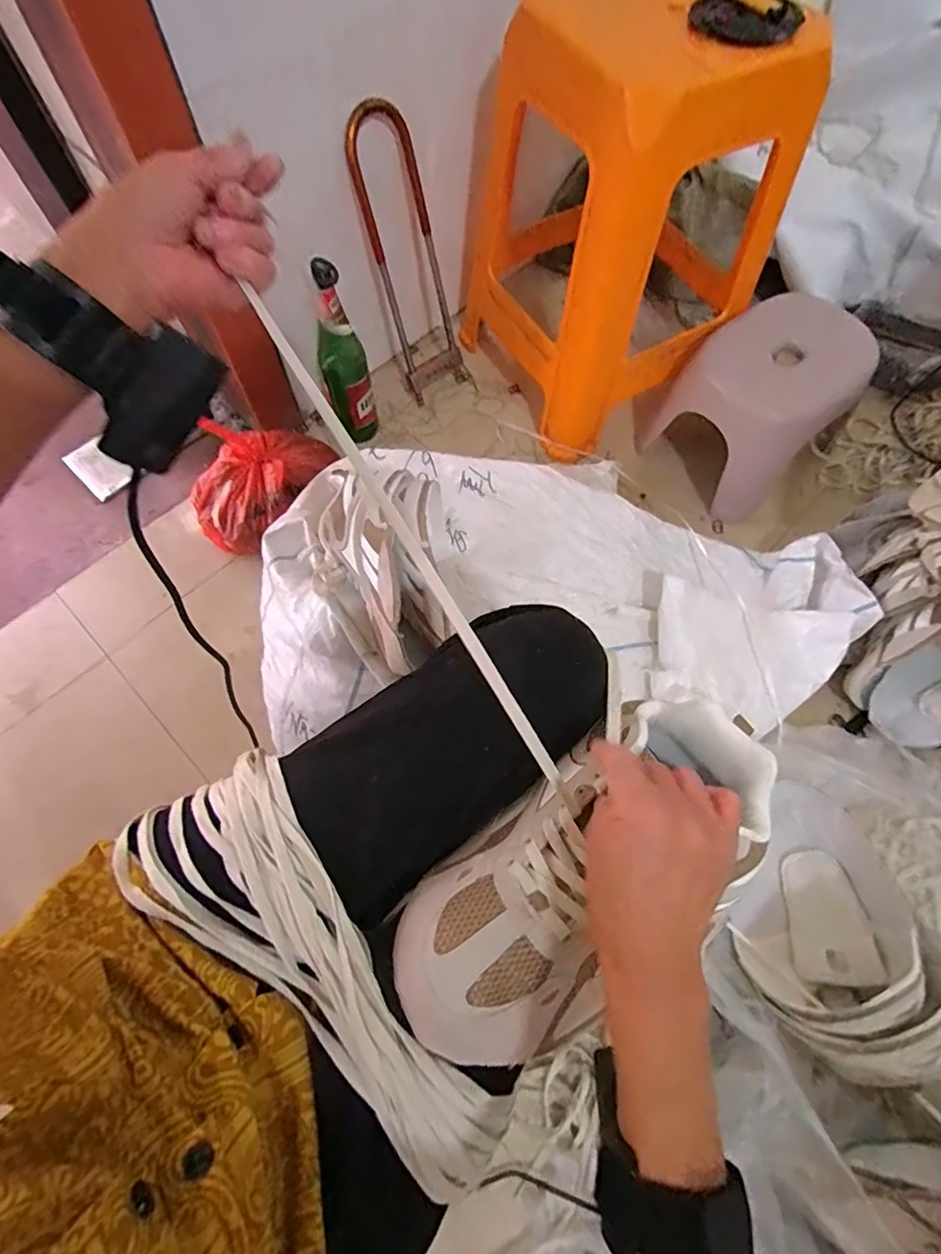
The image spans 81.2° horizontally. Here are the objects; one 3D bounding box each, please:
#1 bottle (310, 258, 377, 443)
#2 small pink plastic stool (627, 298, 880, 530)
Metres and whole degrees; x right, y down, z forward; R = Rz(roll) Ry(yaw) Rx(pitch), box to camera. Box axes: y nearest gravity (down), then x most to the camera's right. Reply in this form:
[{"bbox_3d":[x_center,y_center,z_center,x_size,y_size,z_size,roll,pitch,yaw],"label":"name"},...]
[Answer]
[{"bbox_3d":[-0.190,-0.394,0.814,0.067,0.268,0.055,-14,68,-6],"label":"bottle"},{"bbox_3d":[0.413,-0.336,0.818,0.217,0.186,0.221,-39,73,-15],"label":"small pink plastic stool"}]

